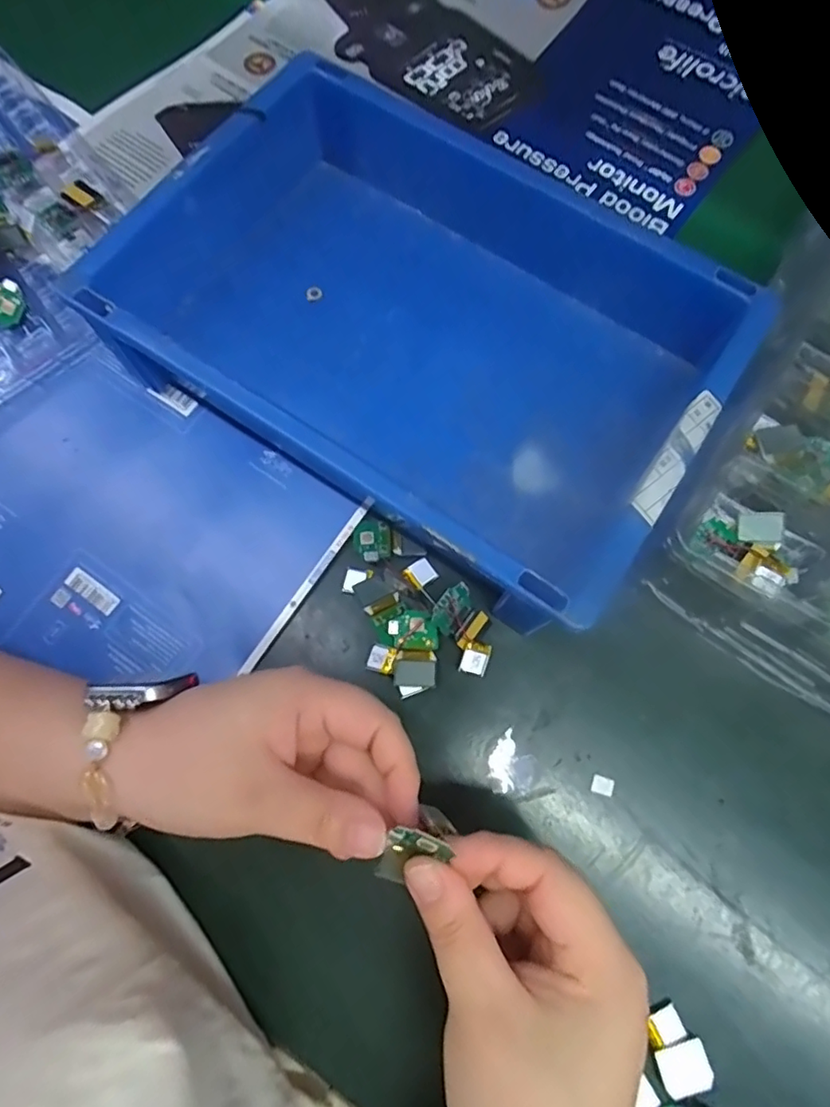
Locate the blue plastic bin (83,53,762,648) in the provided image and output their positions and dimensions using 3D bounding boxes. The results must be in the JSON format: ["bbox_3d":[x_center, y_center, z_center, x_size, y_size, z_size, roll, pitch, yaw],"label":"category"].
[{"bbox_3d":[0.010,-0.122,0.312,0.306,0.073,0.214,33,77,9],"label":"blue plastic bin"}]

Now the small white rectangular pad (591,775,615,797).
[{"bbox_3d":[0.094,0.116,0.282,0.011,0.004,0.009,15,75,4],"label":"small white rectangular pad"}]

